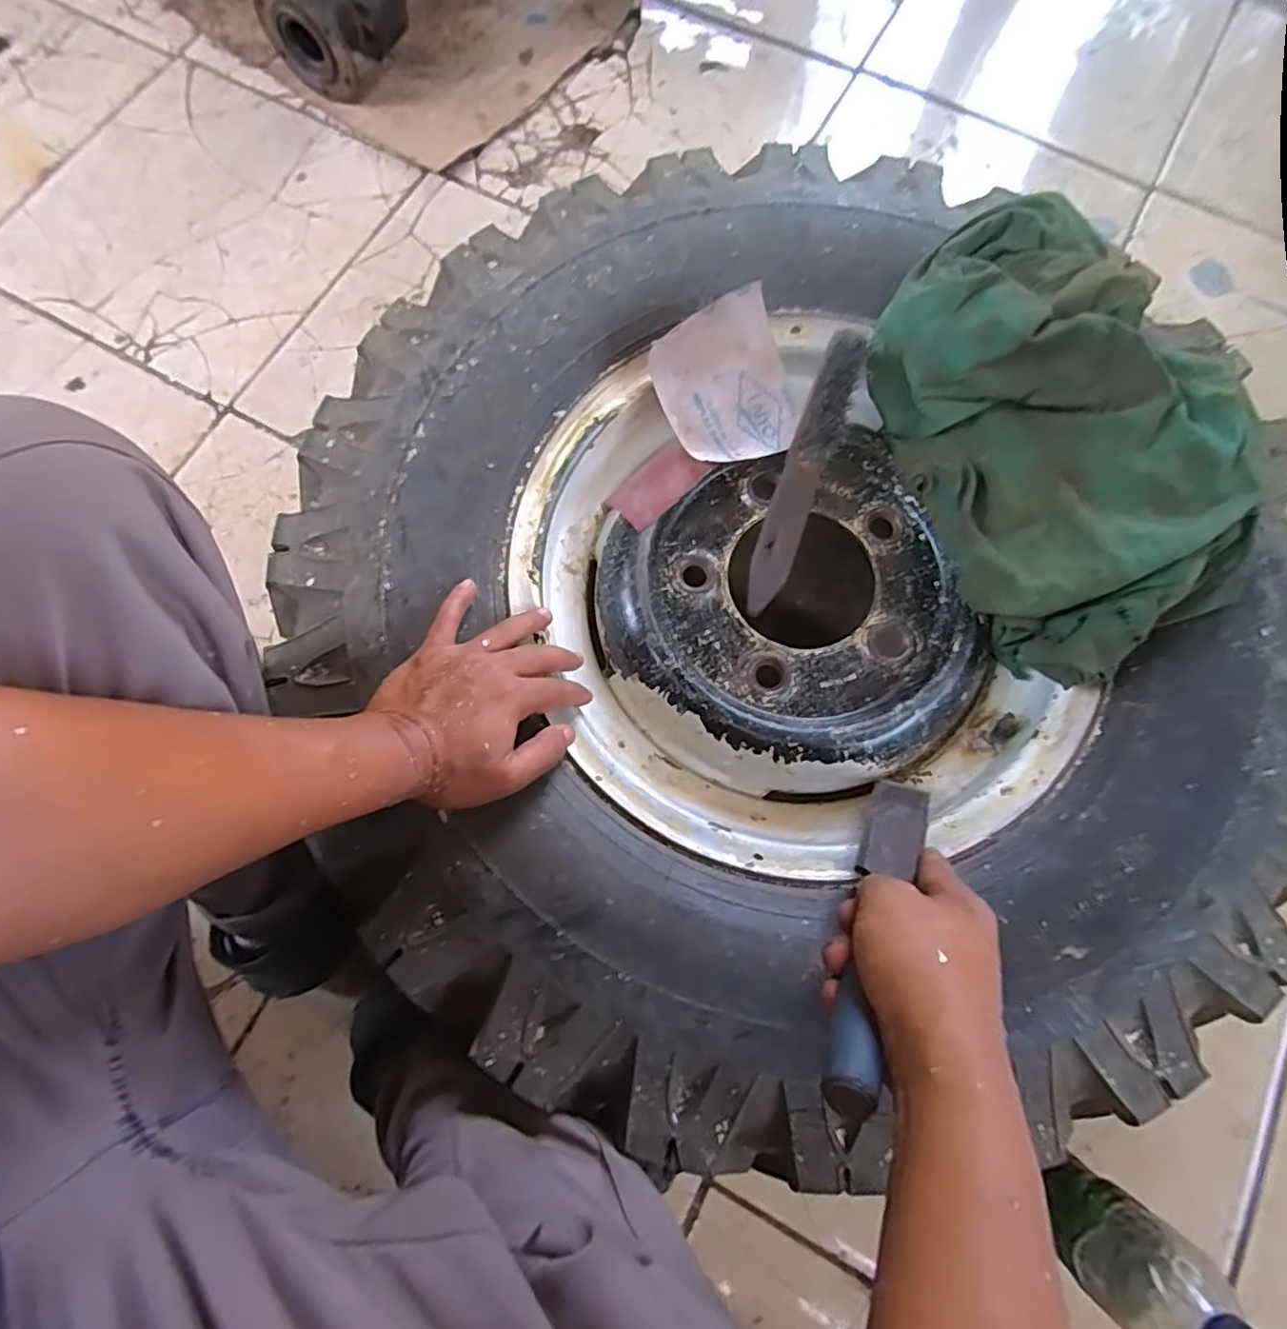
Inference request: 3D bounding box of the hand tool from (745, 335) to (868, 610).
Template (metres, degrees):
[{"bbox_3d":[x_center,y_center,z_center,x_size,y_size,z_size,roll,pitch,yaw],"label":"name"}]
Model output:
[{"bbox_3d":[0.123,-0.145,0.493,0.032,0.032,0.218,20,97,4],"label":"hand tool"}]

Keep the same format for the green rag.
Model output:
[{"bbox_3d":[0.300,-0.166,0.466,0.200,0.103,0.320,-21,76,-7],"label":"green rag"}]

